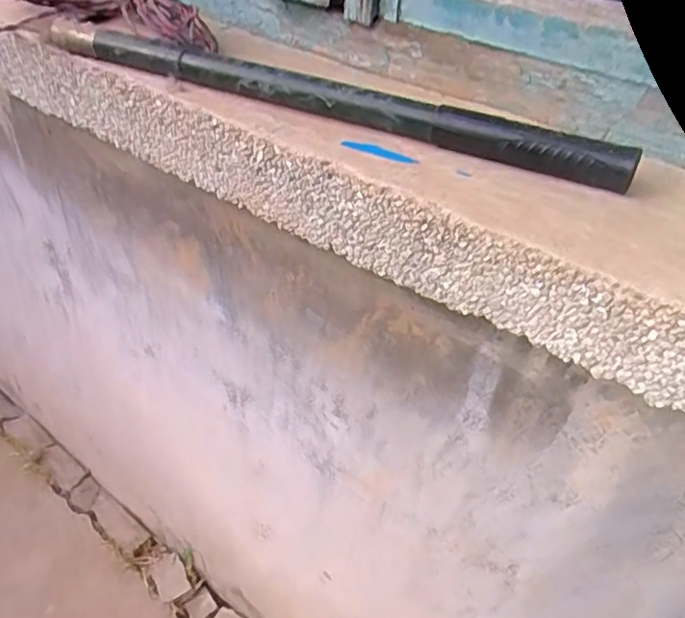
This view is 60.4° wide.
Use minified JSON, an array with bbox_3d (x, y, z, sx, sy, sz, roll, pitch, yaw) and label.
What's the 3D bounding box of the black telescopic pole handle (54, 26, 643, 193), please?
[{"bbox_3d":[-0.011,-0.157,0.442,0.492,0.033,0.023,15,37,11],"label":"black telescopic pole handle"}]

